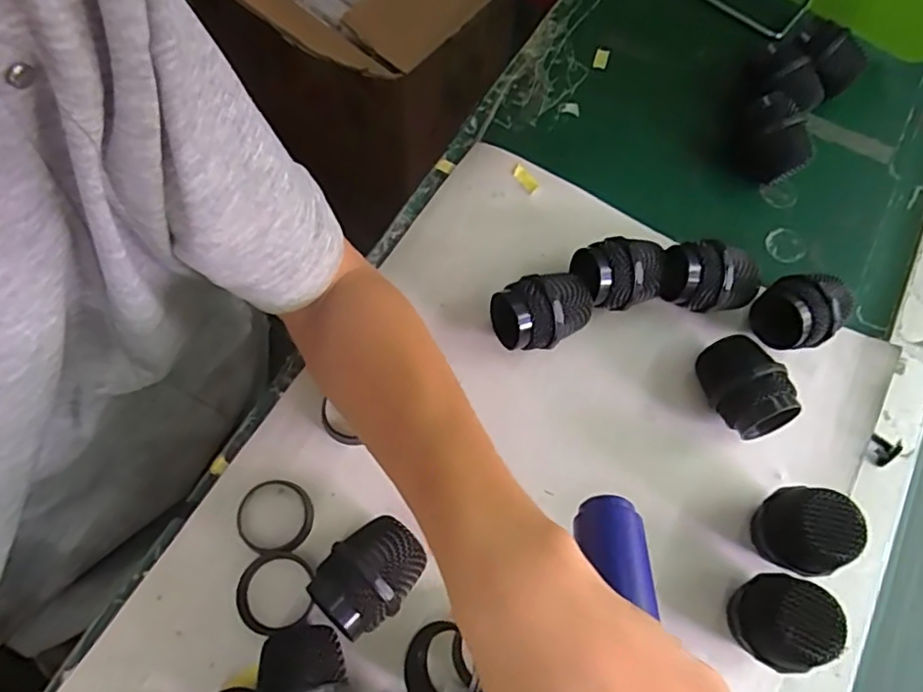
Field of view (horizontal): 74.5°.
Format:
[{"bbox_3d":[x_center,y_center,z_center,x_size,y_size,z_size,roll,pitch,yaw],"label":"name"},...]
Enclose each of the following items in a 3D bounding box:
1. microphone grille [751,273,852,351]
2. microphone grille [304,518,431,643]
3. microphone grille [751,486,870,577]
[{"bbox_3d":[0.224,-0.022,0.404,0.056,0.047,0.047,-31,73,-14],"label":"microphone grille"},{"bbox_3d":[-0.051,0.128,0.338,0.045,0.050,0.055,41,72,12],"label":"microphone grille"},{"bbox_3d":[0.192,0.106,0.346,0.039,0.059,0.042,1,69,-3],"label":"microphone grille"}]

